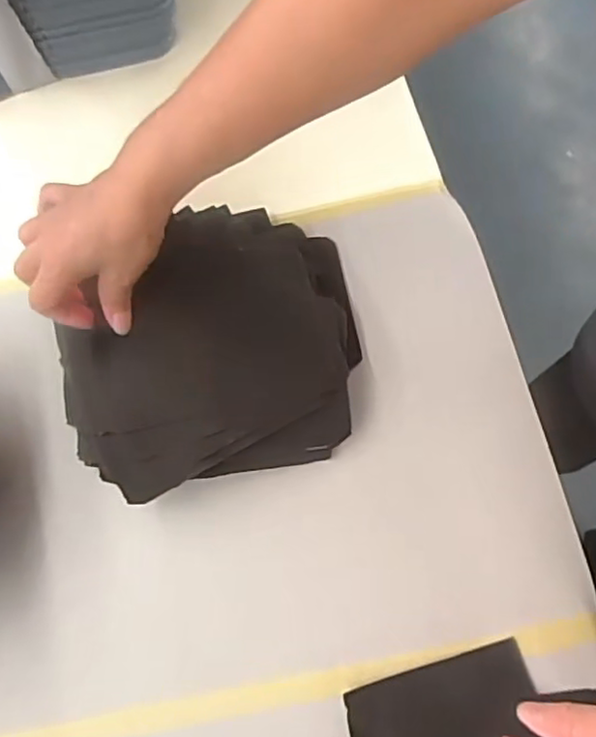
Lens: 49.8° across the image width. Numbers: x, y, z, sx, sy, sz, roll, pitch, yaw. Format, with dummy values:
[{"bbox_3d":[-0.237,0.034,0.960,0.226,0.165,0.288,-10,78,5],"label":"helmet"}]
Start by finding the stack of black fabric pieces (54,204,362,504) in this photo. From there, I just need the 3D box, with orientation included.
[{"bbox_3d":[-0.066,-0.020,0.480,0.219,0.045,0.198,-14,72,-3],"label":"stack of black fabric pieces"}]

